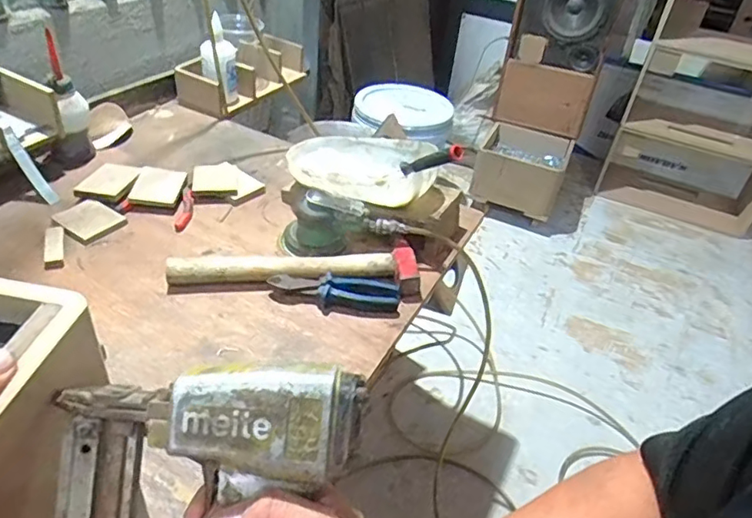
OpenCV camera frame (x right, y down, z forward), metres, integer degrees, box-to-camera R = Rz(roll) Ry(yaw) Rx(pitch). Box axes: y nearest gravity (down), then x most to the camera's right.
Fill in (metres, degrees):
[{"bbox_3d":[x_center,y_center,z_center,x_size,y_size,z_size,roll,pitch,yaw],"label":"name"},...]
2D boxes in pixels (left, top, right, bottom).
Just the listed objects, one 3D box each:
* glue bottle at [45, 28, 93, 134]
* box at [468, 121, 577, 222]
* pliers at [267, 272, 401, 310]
[{"bbox_3d":[-0.502,-0.278,0.907,0.045,0.148,0.061,-1,39,-11],"label":"glue bottle"},{"bbox_3d":[0.481,-0.293,1.861,0.289,0.194,0.258,15,39,10],"label":"box"},{"bbox_3d":[-0.056,0.045,0.774,0.174,0.028,0.050,3,38,-6],"label":"pliers"}]

